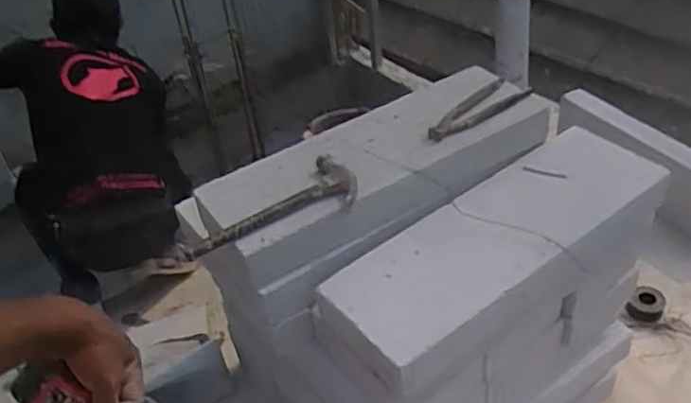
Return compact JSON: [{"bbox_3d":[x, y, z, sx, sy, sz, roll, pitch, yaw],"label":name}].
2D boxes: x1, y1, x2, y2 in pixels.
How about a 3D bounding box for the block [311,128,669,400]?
[{"bbox_3d":[0.241,0.083,1.077,0.562,0.133,0.189,-29,44,-22],"label":"block"}]

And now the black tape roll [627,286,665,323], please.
[{"bbox_3d":[0.712,0.244,1.595,0.073,0.039,0.093,21,47,29],"label":"black tape roll"}]

